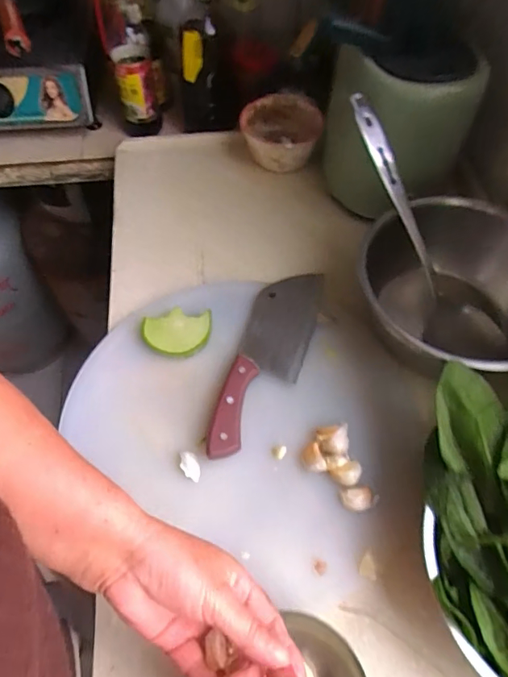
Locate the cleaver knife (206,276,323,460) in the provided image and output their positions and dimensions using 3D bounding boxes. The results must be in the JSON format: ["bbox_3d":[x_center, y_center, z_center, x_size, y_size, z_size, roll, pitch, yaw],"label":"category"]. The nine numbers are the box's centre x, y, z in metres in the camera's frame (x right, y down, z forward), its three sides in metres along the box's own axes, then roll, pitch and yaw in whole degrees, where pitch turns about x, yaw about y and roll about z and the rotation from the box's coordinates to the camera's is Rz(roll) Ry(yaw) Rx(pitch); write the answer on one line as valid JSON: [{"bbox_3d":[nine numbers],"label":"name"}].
[{"bbox_3d":[0.018,0.019,0.538,0.077,0.021,0.253,14,59,9],"label":"cleaver knife"}]

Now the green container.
[{"bbox_3d":[0.182,-0.269,0.614,0.155,0.199,0.126,-23,61,-14],"label":"green container"}]

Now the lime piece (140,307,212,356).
[{"bbox_3d":[-0.092,-0.008,0.554,0.082,0.019,0.058,5,58,3],"label":"lime piece"}]

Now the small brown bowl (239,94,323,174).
[{"bbox_3d":[0.039,-0.312,0.721,0.113,0.062,0.123,0,58,0],"label":"small brown bowl"}]

